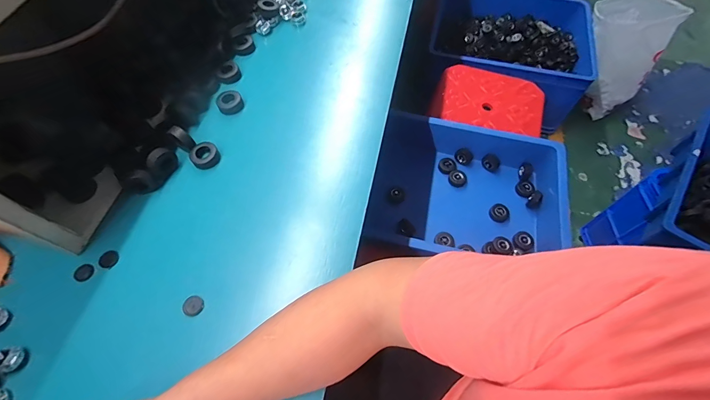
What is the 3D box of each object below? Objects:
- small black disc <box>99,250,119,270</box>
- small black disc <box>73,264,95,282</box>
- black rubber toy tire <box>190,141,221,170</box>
[{"bbox_3d":[-0.299,0.072,0.418,0.021,0.004,0.022,0,60,0],"label":"small black disc"},{"bbox_3d":[-0.315,0.084,0.399,0.018,0.005,0.021,40,68,20],"label":"small black disc"},{"bbox_3d":[-0.209,-0.062,0.480,0.036,0.017,0.035,0,60,0],"label":"black rubber toy tire"}]

